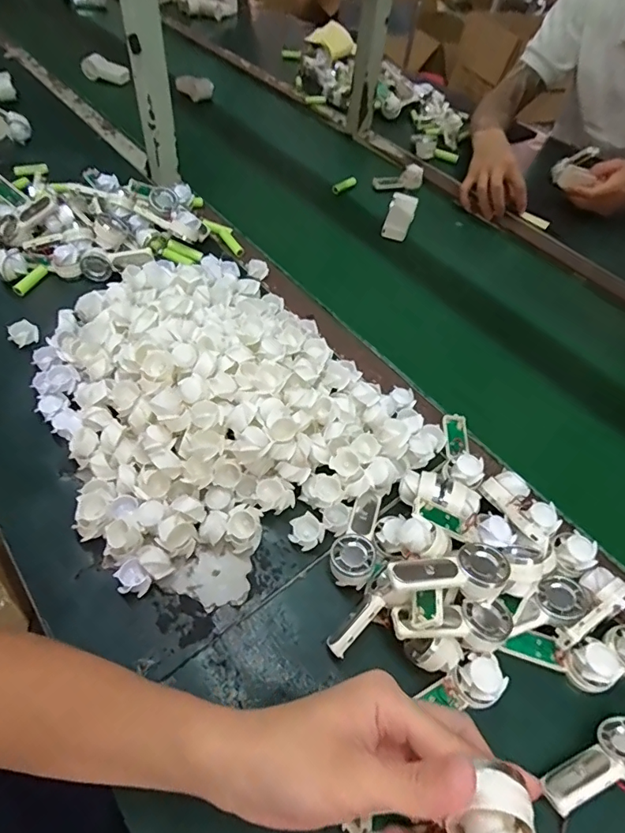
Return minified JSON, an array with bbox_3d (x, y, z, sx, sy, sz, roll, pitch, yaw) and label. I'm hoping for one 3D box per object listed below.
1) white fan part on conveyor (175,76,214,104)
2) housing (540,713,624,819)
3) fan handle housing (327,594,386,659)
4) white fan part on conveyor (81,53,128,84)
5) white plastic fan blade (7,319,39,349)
[{"bbox_3d":[-0.261,-0.729,1.047,0.086,0.041,0.027,2,53,-4],"label":"white fan part on conveyor"},{"bbox_3d":[0.212,0.259,0.348,0.092,0.022,0.039,-23,14,-7],"label":"housing"},{"bbox_3d":[0.036,0.169,0.386,0.056,0.024,0.018,-45,67,-8],"label":"fan handle housing"},{"bbox_3d":[-0.465,-0.784,1.066,0.026,0.047,0.105,34,37,19],"label":"white fan part on conveyor"},{"bbox_3d":[-0.342,-0.098,0.557,0.031,0.022,0.023,-35,63,-27],"label":"white plastic fan blade"}]

